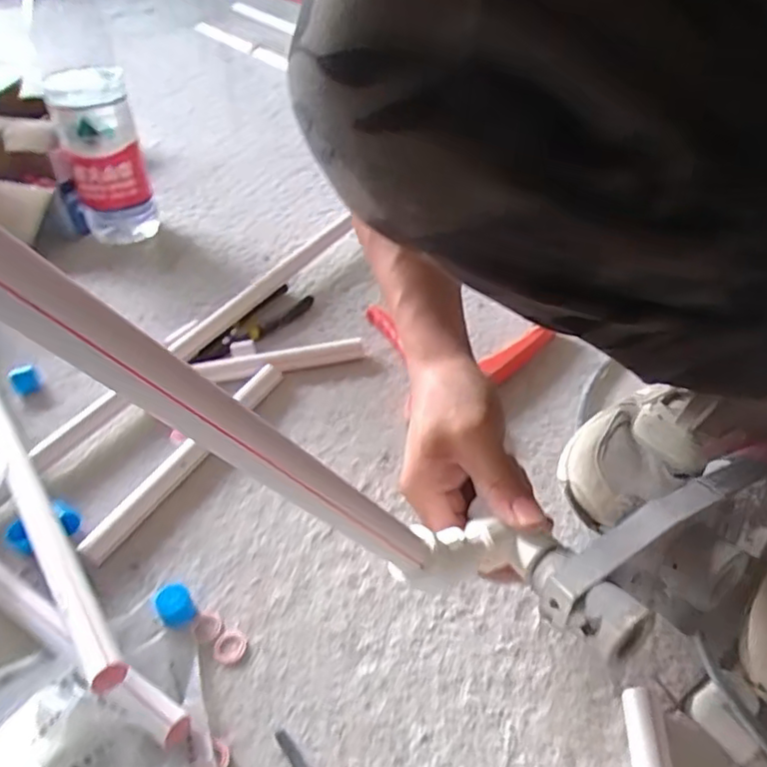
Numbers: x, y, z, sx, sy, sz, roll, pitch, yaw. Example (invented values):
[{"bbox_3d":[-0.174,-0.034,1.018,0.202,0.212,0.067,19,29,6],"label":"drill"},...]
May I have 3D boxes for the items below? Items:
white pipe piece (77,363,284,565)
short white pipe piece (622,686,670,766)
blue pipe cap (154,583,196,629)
[{"bbox_3d":[-0.158,0.058,0.520,0.017,0.023,0.227,20,46,22],"label":"white pipe piece"},{"bbox_3d":[0.146,0.208,0.342,0.019,0.023,0.072,4,42,7],"label":"short white pipe piece"},{"bbox_3d":[-0.140,0.151,0.419,0.023,0.020,0.023,-1,42,1],"label":"blue pipe cap"}]

